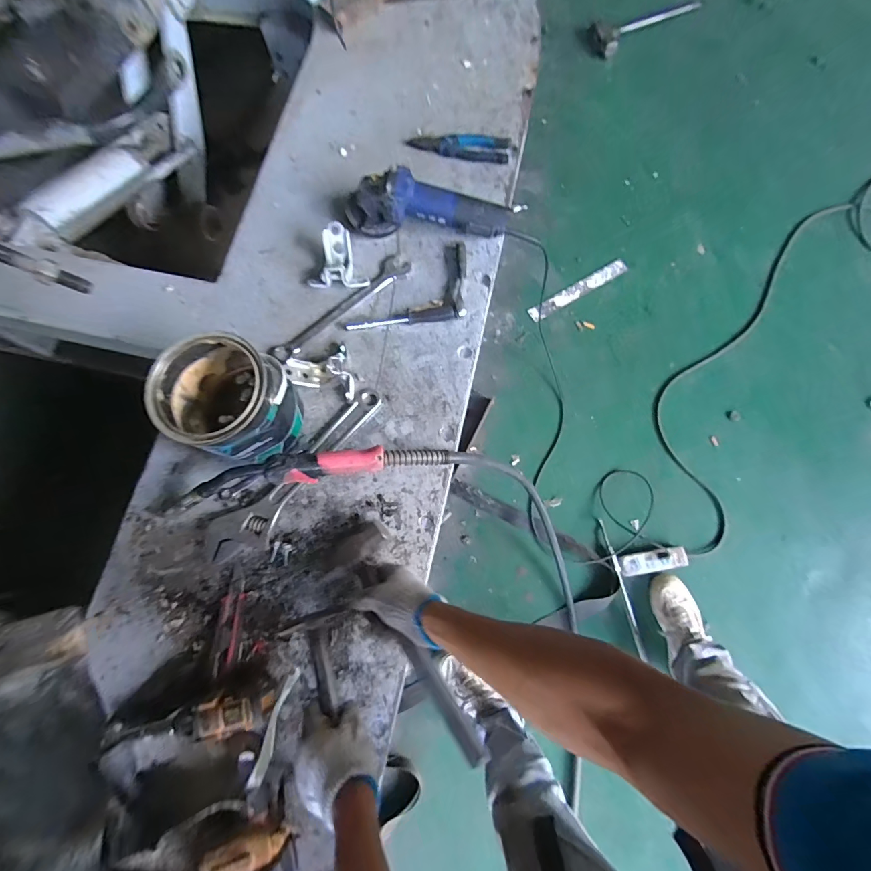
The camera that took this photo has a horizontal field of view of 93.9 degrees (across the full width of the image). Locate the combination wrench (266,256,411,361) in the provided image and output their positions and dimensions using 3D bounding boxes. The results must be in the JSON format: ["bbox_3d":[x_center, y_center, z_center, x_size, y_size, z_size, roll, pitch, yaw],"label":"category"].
[{"bbox_3d":[-0.171,-0.232,0.728,0.291,0.010,0.050,-40,78,-7],"label":"combination wrench"}]

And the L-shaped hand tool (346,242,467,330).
[{"bbox_3d":[-0.050,-0.271,0.730,0.212,0.023,0.148,-5,77,1],"label":"L-shaped hand tool"}]

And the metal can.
[{"bbox_3d":[-0.304,-0.048,0.614,0.166,0.162,0.151,-1,77,2],"label":"metal can"}]

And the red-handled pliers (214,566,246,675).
[{"bbox_3d":[-0.303,0.273,0.604,0.028,0.021,0.137,0,77,2],"label":"red-handled pliers"}]

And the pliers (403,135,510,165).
[{"bbox_3d":[0.044,-0.575,0.809,0.202,0.028,0.057,10,77,5],"label":"pliers"}]

